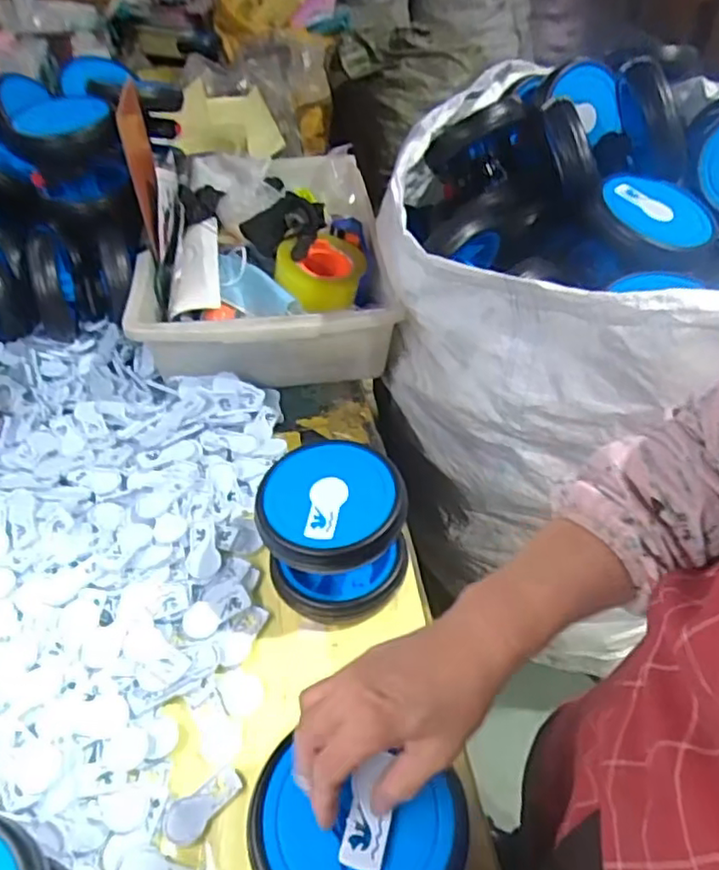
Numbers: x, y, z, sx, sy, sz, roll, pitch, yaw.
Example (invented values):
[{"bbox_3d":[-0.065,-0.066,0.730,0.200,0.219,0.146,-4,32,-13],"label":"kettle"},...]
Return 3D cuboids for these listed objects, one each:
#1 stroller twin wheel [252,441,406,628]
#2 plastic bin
[{"bbox_3d":[-0.023,0.094,0.611,0.127,0.123,0.119,0,46,0],"label":"stroller twin wheel"},{"bbox_3d":[-0.133,-0.256,0.934,0.325,0.144,0.442,-4,46,-4],"label":"plastic bin"}]

